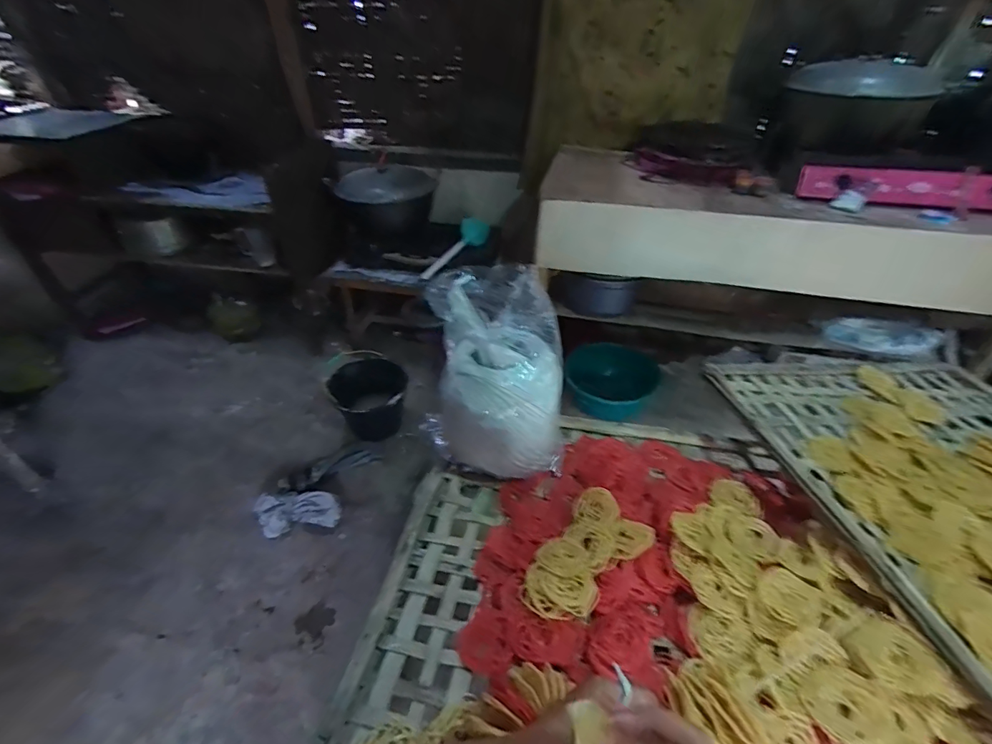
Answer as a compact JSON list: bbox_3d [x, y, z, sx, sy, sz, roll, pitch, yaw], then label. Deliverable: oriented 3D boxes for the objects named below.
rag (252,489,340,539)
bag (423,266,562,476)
[{"bbox_3d":[-0.731,0.509,1.658,0.305,0.135,0.149,-6,41,-7],"label":"rag"},{"bbox_3d":[0.009,0.010,0.651,0.188,0.257,0.165,8,42,9],"label":"bag"}]

